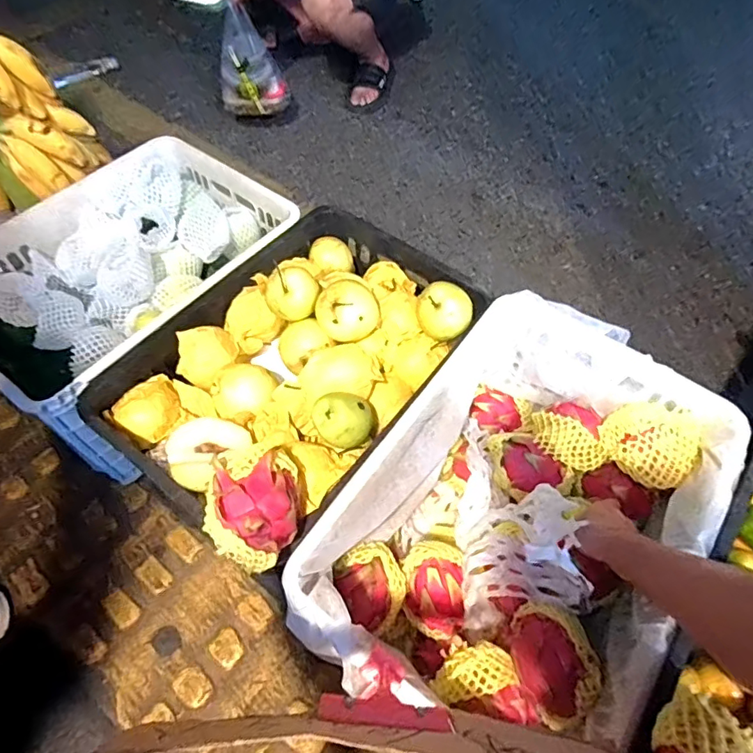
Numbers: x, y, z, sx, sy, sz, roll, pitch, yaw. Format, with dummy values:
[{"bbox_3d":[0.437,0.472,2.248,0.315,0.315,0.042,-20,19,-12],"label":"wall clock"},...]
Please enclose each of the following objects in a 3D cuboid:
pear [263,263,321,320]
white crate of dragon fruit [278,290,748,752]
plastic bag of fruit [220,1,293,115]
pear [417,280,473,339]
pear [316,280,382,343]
[{"bbox_3d":[-0.118,-0.109,0.707,0.073,0.071,0.064,-10,60,-6],"label":"pear"},{"bbox_3d":[0.169,0.183,0.645,0.337,0.256,0.491,32,64,17],"label":"white crate of dragon fruit"},{"bbox_3d":[-0.349,-0.877,1.420,0.194,0.257,0.101,-16,61,-10],"label":"plastic bag of fruit"},{"bbox_3d":[0.096,-0.086,0.692,0.059,0.063,0.070,-36,66,-20],"label":"pear"},{"bbox_3d":[-0.037,-0.084,0.678,0.077,0.078,0.071,-31,64,-18],"label":"pear"}]

